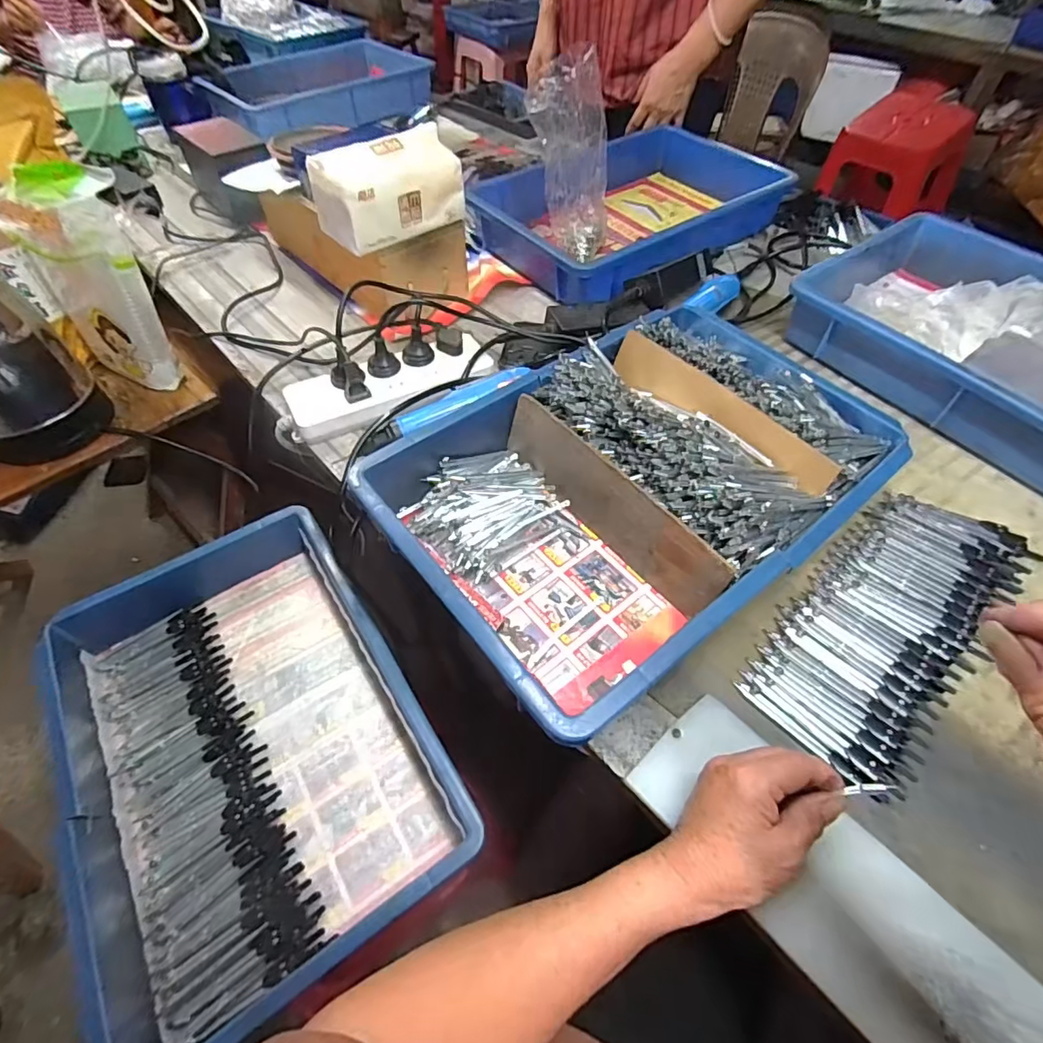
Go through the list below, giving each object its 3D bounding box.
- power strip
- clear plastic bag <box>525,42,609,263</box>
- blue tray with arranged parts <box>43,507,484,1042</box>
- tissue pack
[{"bbox_3d":[-0.145,-0.154,0.606,0.231,0.032,0.078,-21,56,-15],"label":"power strip"},{"bbox_3d":[0.070,-0.499,0.738,0.108,0.223,0.067,14,55,10],"label":"clear plastic bag"},{"bbox_3d":[-0.268,0.205,0.526,0.288,0.080,0.436,-29,59,-20],"label":"blue tray with arranged parts"},{"bbox_3d":[-0.154,-0.391,0.623,0.156,0.090,0.075,-33,60,-22],"label":"tissue pack"}]

